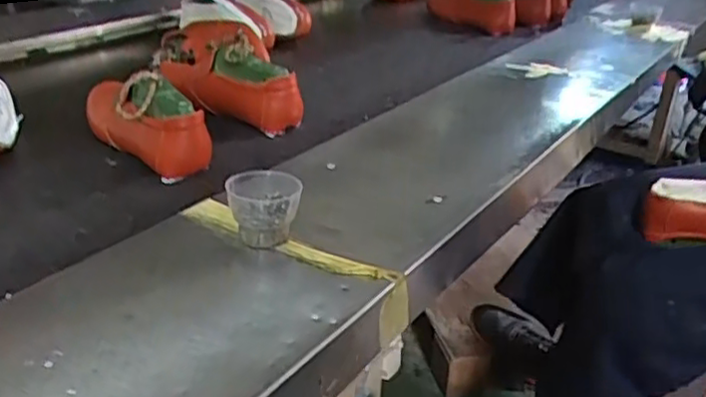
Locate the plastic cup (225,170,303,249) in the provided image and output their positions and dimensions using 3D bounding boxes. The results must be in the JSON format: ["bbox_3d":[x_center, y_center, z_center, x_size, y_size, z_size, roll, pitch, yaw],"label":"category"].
[{"bbox_3d":[-0.077,0.012,0.599,0.060,0.055,0.067,-3,27,-12],"label":"plastic cup"}]

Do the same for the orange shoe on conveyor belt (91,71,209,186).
[{"bbox_3d":[-0.274,-0.113,0.855,0.067,0.101,0.251,-22,35,-37],"label":"orange shoe on conveyor belt"}]

